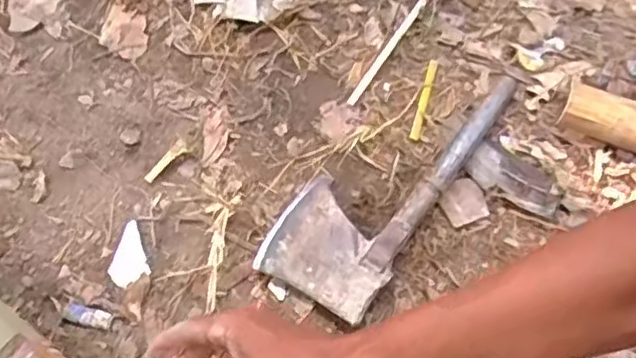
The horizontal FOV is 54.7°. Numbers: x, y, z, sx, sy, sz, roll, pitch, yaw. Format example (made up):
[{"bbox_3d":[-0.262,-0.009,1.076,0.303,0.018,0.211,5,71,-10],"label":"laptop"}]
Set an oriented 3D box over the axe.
[{"bbox_3d":[0.076,-0.011,0.630,0.118,0.026,0.316,33,68,12],"label":"axe"}]

